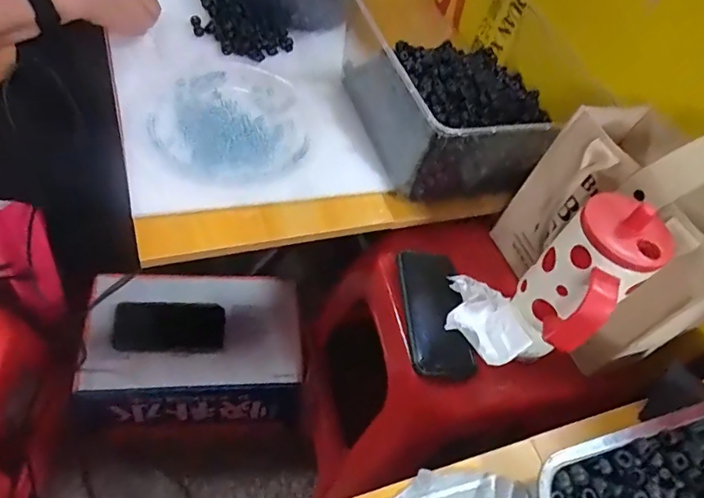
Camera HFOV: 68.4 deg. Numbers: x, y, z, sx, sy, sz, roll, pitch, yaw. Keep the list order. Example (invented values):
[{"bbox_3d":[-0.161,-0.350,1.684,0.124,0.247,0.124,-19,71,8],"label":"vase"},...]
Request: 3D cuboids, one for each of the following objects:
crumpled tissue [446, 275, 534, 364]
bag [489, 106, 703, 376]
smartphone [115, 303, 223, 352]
[{"bbox_3d":[0.150,0.076,0.607,0.080,0.045,0.109,9,54,-9],"label":"crumpled tissue"},{"bbox_3d":[0.321,-0.024,0.582,0.147,0.255,0.231,-9,58,-21],"label":"bag"},{"bbox_3d":[-0.291,0.124,0.831,0.165,0.009,0.083,4,60,-18],"label":"smartphone"}]

